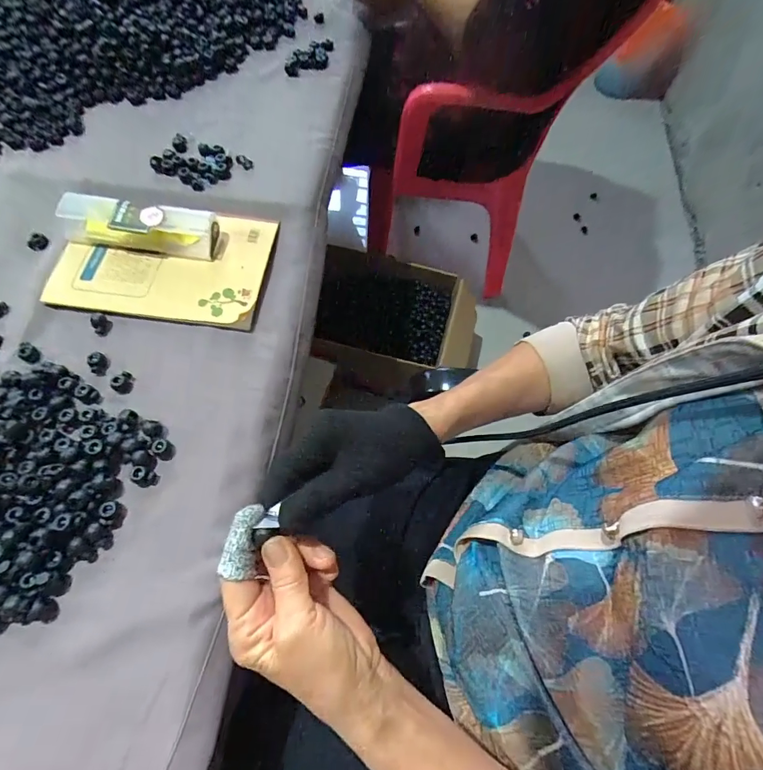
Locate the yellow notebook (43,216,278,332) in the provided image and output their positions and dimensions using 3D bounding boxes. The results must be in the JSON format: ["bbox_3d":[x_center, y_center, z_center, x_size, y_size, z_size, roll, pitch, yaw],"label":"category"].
[{"bbox_3d":[-0.223,-0.129,0.441,0.206,0.010,0.133,8,63,1],"label":"yellow notebook"}]

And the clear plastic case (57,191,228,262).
[{"bbox_3d":[-0.245,-0.164,0.434,0.158,0.034,0.043,8,63,1],"label":"clear plastic case"}]

